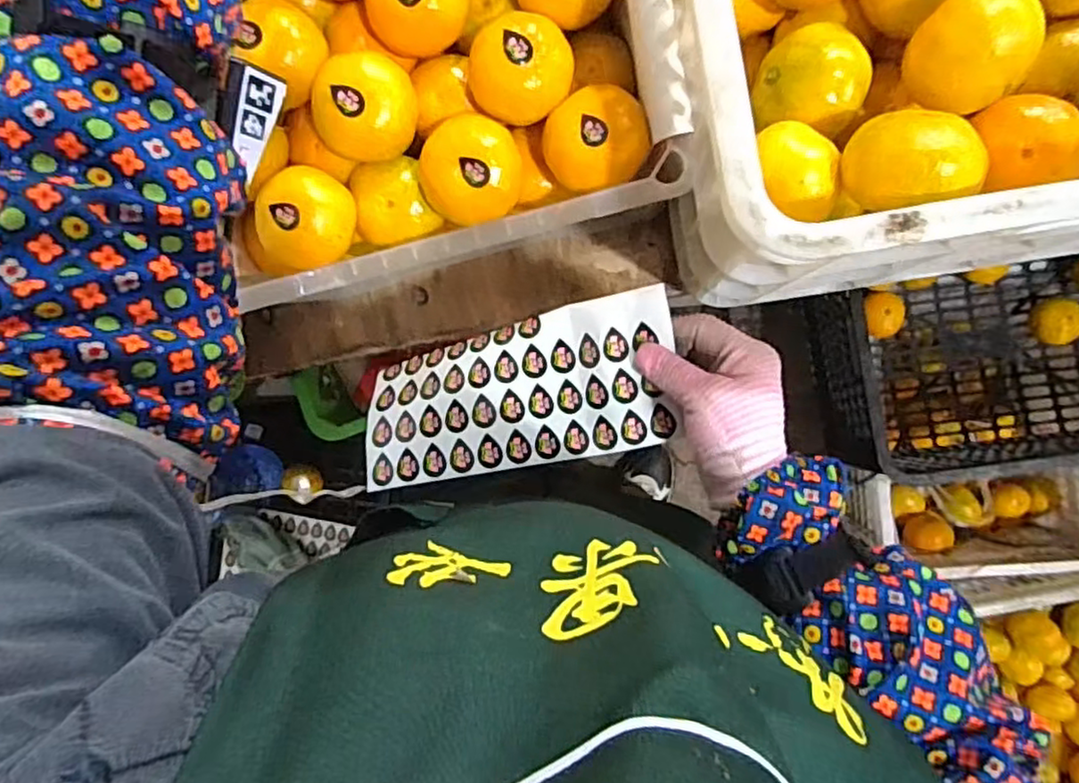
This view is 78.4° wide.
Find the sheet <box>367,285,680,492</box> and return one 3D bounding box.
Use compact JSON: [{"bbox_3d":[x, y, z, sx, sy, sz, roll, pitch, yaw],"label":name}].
[{"bbox_3d":[-0.016,0.004,0.464,0.225,0.040,0.102,-15,89,14],"label":"sheet"}]

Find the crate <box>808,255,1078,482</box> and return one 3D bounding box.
[{"bbox_3d":[0.658,-0.050,0.918,0.489,0.347,0.271,-7,90,7],"label":"crate"}]

